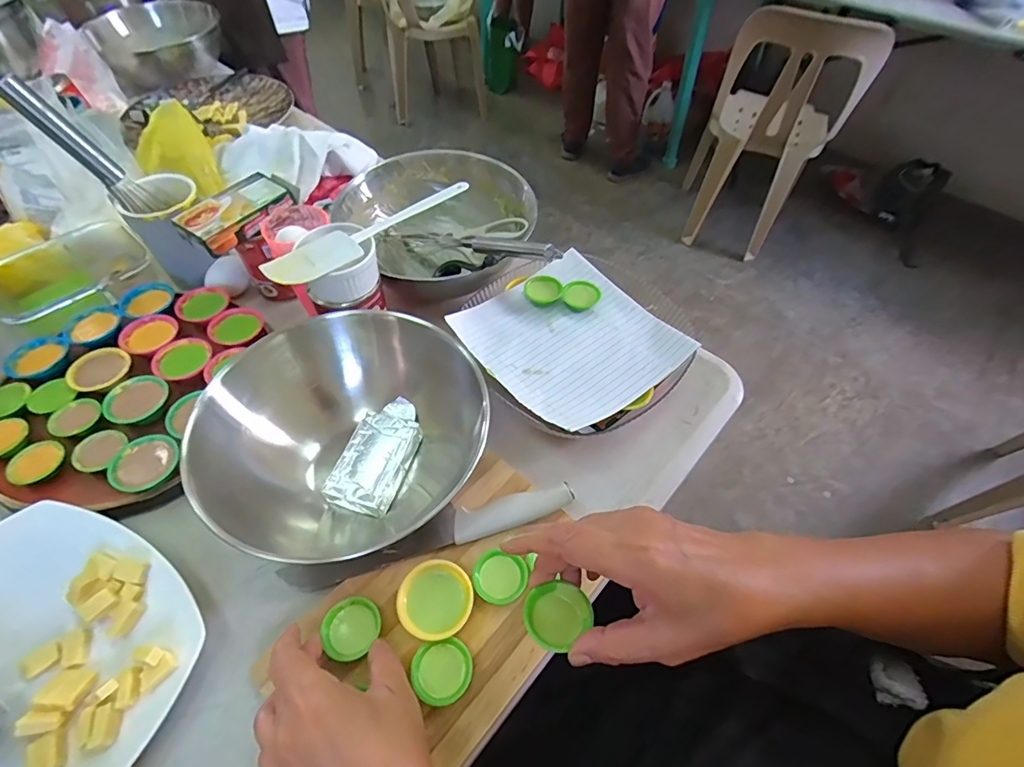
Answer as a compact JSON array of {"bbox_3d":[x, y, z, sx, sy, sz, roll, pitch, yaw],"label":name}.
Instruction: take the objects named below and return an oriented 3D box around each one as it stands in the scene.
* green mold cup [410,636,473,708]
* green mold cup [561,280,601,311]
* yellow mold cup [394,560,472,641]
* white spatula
[{"bbox_3d":[-0.051,0.214,0.357,0.041,0.016,0.042,1,53,-1],"label":"green mold cup"},{"bbox_3d":[0.078,-0.099,0.545,0.041,0.019,0.037,15,54,9],"label":"green mold cup"},{"bbox_3d":[-0.059,0.172,0.380,0.054,0.025,0.056,1,53,-1],"label":"yellow mold cup"},{"bbox_3d":[-0.137,-0.154,0.486,0.047,0.018,0.222,39,61,24],"label":"white spatula"}]

